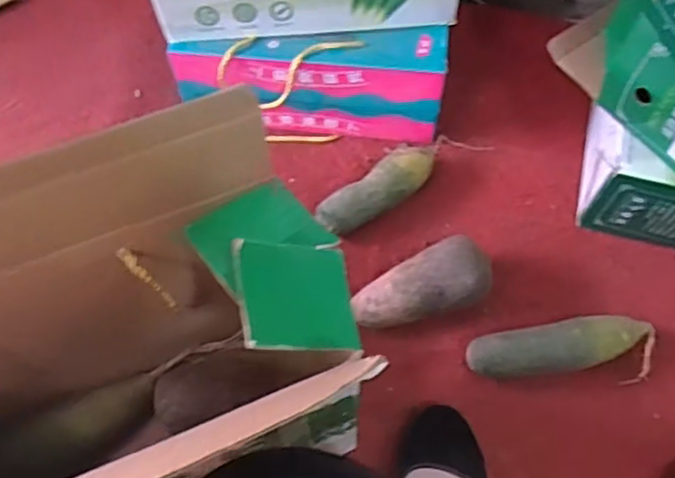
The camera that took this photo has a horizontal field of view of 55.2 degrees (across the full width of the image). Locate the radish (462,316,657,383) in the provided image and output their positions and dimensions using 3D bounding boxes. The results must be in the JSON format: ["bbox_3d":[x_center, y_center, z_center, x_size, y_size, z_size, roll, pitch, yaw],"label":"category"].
[{"bbox_3d":[0.246,0.120,0.704,0.208,0.047,0.064,-2,62,1],"label":"radish"}]

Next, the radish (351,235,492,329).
[{"bbox_3d":[0.093,0.057,0.728,0.162,0.064,0.068,-20,63,-8],"label":"radish"}]

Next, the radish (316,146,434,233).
[{"bbox_3d":[0.051,-0.058,0.797,0.174,0.046,0.057,-40,67,-17],"label":"radish"}]

